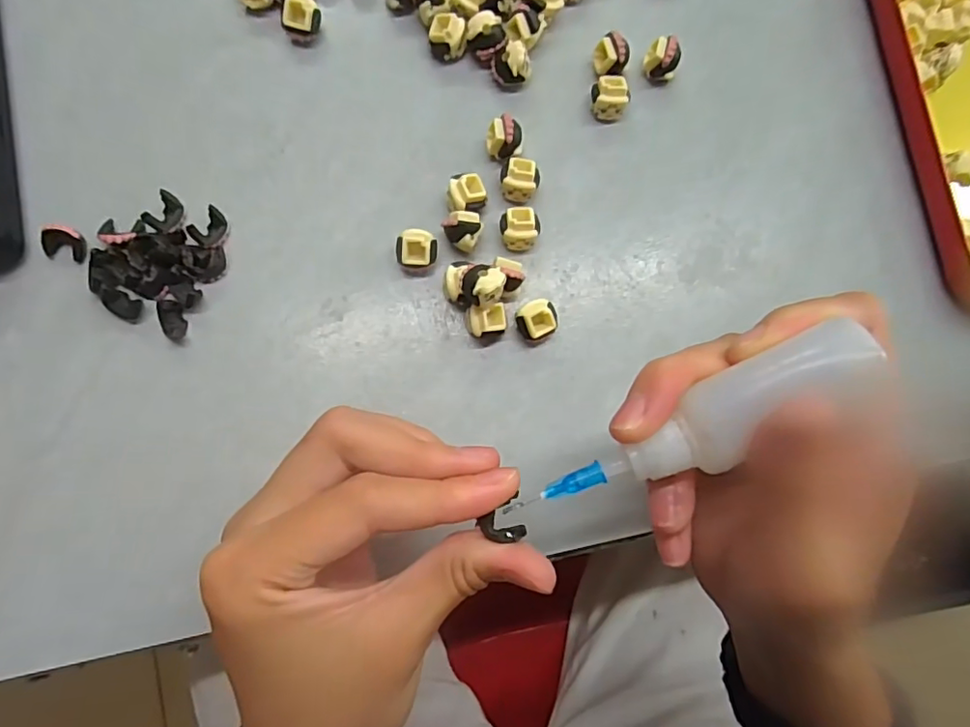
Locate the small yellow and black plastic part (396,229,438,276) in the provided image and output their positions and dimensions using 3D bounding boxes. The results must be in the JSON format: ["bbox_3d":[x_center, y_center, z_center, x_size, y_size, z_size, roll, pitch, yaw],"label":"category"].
[{"bbox_3d":[-0.027,-0.045,0.229,0.015,0.013,0.015,4,81,-2],"label":"small yellow and black plastic part"}]

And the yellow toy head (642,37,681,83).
[{"bbox_3d":[0.078,-0.133,0.247,0.014,0.014,0.012,29,81,2],"label":"yellow toy head"}]

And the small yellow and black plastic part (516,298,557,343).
[{"bbox_3d":[0.021,-0.017,0.228,0.016,0.014,0.015,-22,83,-5],"label":"small yellow and black plastic part"}]

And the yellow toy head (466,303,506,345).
[{"bbox_3d":[0.001,-0.016,0.226,0.016,0.015,0.013,-12,82,-4],"label":"yellow toy head"}]

